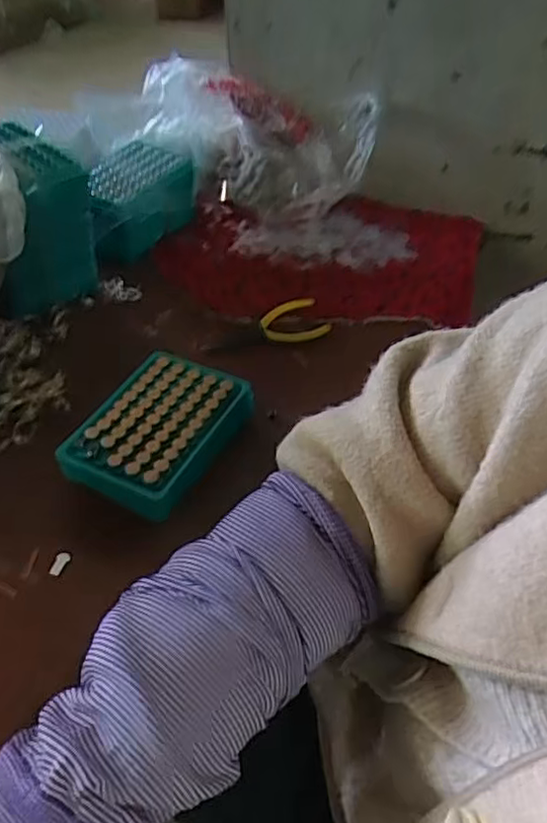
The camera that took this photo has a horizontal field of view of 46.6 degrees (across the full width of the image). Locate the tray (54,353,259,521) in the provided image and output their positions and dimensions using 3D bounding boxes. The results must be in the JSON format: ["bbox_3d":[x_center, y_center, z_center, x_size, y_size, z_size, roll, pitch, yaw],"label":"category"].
[{"bbox_3d":[-0.089,0.015,0.502,0.102,0.040,0.137,23,50,20],"label":"tray"}]

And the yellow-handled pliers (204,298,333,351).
[{"bbox_3d":[-0.006,-0.081,0.615,0.117,0.011,0.051,-17,48,-15],"label":"yellow-handled pliers"}]

